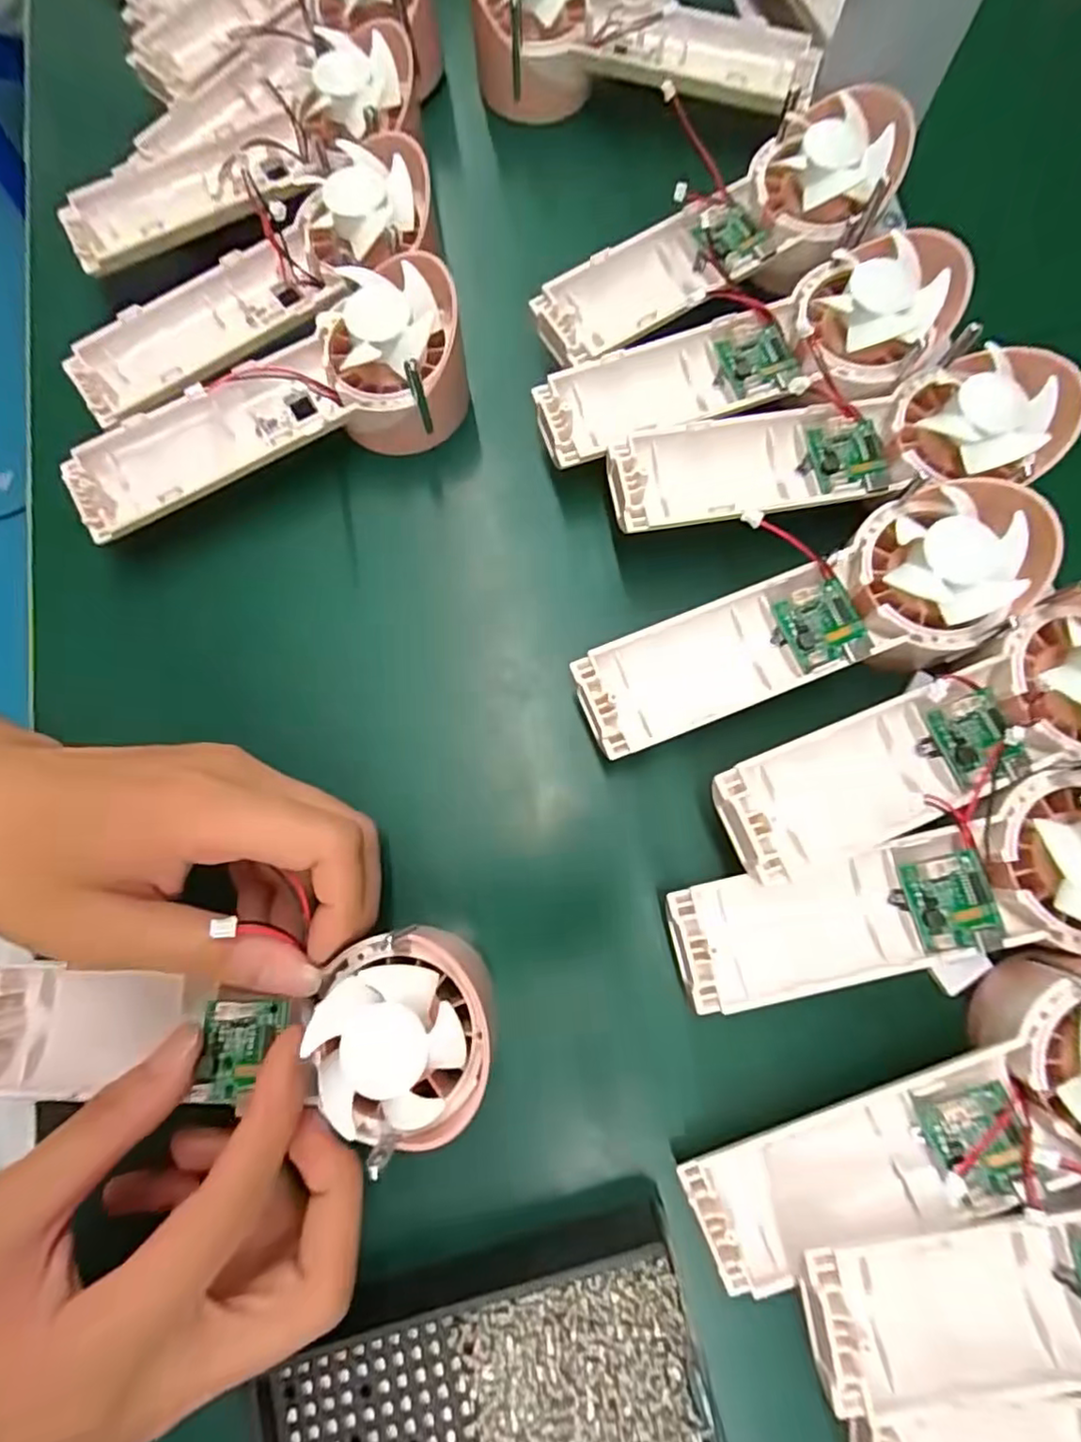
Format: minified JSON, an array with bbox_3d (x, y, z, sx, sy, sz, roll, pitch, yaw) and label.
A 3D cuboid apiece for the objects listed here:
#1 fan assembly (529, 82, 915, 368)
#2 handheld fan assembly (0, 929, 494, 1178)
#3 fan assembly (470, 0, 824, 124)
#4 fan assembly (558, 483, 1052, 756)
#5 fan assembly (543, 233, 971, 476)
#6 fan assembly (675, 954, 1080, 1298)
[{"bbox_3d":[0.080,-0.211,0.279,0.171,0.045,0.061,-37,80,-7],"label":"fan assembly"},{"bbox_3d":[-0.104,0.108,0.207,0.171,0.030,0.063,-4,78,7],"label":"handheld fan assembly"},{"bbox_3d":[0.053,-0.347,0.316,0.171,0.047,0.078,15,79,4],"label":"fan assembly"},{"bbox_3d":[0.100,-0.034,0.236,0.177,0.035,0.062,-24,79,-4],"label":"fan assembly"},{"bbox_3d":[0.087,-0.148,0.262,0.174,0.038,0.059,-21,79,-4],"label":"fan assembly"},{"bbox_3d":[0.136,0.132,0.208,0.176,0.039,0.054,-28,79,8],"label":"fan assembly"}]

